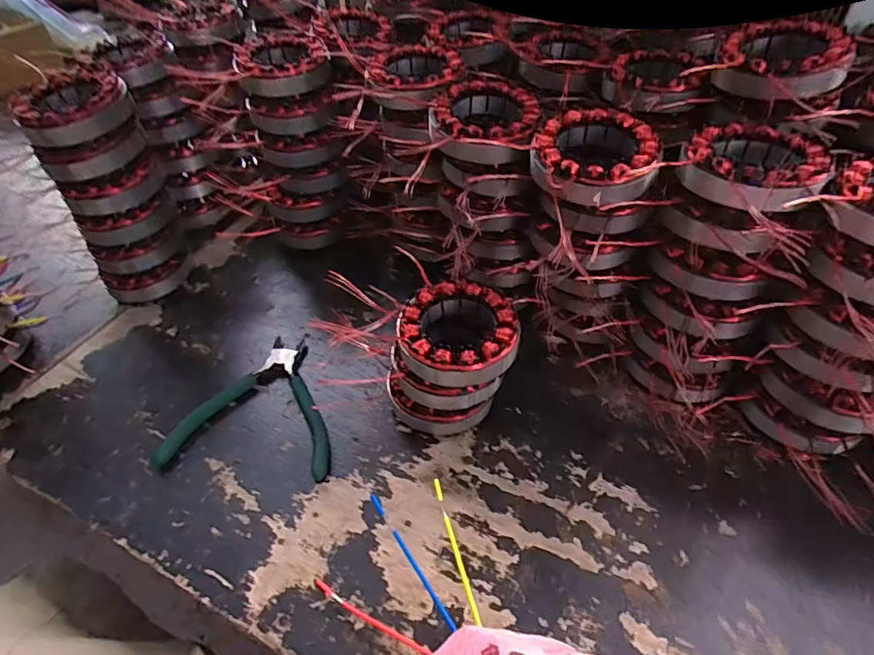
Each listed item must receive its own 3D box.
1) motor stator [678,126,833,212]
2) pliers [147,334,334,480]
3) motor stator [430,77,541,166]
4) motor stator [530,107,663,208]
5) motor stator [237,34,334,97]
[{"bbox_3d":[0.209,-0.109,0.329,0.083,0.024,0.083,-3,48,3],"label":"motor stator"},{"bbox_3d":[-0.147,0.059,0.431,0.135,0.013,0.139,1,48,6],"label":"pliers"},{"bbox_3d":[0.038,-0.159,0.392,0.078,0.033,0.091,10,50,14],"label":"motor stator"},{"bbox_3d":[0.112,-0.120,0.354,0.084,0.029,0.085,19,53,21],"label":"motor stator"},{"bbox_3d":[-0.144,-0.252,0.478,0.081,0.028,0.081,-15,49,-8],"label":"motor stator"}]

